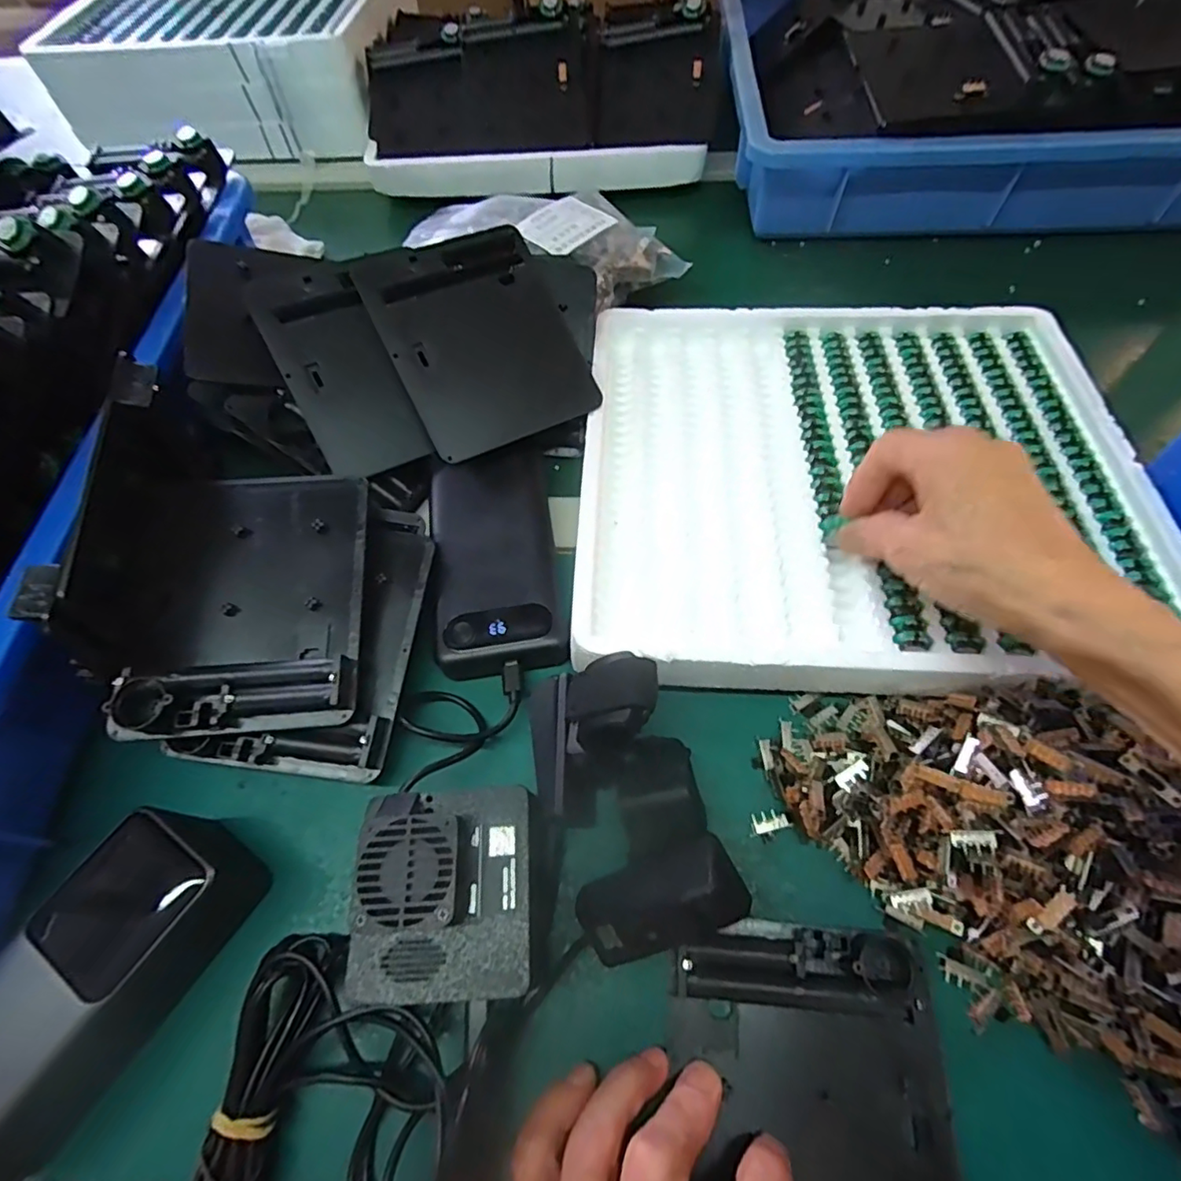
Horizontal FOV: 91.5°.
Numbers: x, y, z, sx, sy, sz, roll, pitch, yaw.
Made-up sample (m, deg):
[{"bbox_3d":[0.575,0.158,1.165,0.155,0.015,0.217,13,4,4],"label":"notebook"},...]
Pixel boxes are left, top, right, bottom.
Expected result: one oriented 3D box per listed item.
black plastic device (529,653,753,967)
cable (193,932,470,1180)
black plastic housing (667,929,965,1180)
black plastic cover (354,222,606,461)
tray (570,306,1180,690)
[{"bbox_3d":[0.019,0.093,0.247,0.072,0.078,0.111,-17,61,-6],"label":"black plastic device"},{"bbox_3d":[-0.097,0.203,0.221,0.089,0.027,0.111,5,61,6],"label":"cable"},{"bbox_3d":[0.086,0.204,0.219,0.105,0.016,0.126,2,60,4],"label":"black plastic housing"},{"bbox_3d":[-0.069,-0.157,0.361,0.110,0.007,0.134,-25,88,-16],"label":"black plastic cover"},{"bbox_3d":[0.161,-0.081,0.346,0.323,0.023,0.293,2,60,4],"label":"tray"}]

